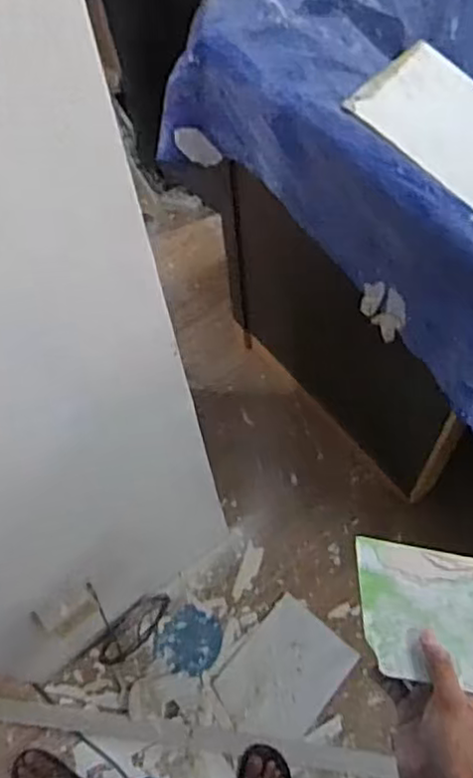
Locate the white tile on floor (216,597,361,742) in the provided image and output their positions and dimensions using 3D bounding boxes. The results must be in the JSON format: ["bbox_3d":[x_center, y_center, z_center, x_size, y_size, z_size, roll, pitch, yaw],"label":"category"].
[{"bbox_3d":[0.105,0.628,1.508,0.212,0.012,0.276,34,71,27],"label":"white tile on floor"}]

